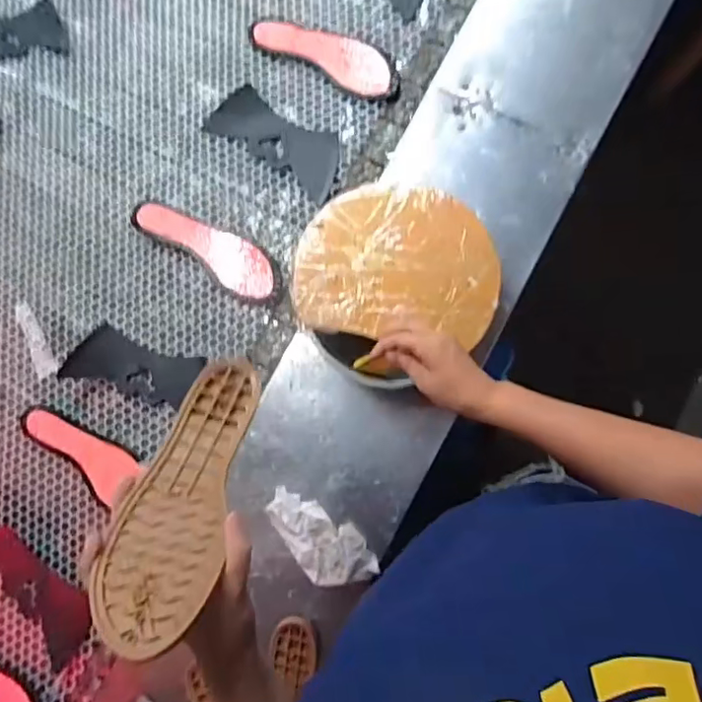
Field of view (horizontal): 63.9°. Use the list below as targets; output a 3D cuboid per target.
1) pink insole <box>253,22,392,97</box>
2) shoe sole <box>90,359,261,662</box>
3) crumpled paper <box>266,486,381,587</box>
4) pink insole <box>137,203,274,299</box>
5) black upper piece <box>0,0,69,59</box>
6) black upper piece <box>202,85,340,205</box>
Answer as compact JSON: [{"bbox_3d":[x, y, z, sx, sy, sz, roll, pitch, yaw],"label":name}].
[{"bbox_3d":[-0.039,-0.438,0.822,0.215,0.006,0.066,29,87,9],"label":"pink insole"},{"bbox_3d":[-0.124,0.101,0.435,0.075,0.021,0.241,2,45,7],"label":"shoe sole"},{"bbox_3d":[-0.038,0.227,0.689,0.077,0.028,0.147,-39,80,0],"label":"crumpled paper"},{"bbox_3d":[-0.199,-0.148,0.794,0.219,0.023,0.065,33,87,9],"label":"pink insole"},{"bbox_3d":[-0.546,-0.497,0.888,0.198,0.005,0.097,-11,82,5],"label":"black upper piece"},{"bbox_3d":[-0.103,-0.306,0.811,0.214,0.009,0.089,36,88,9],"label":"black upper piece"}]

